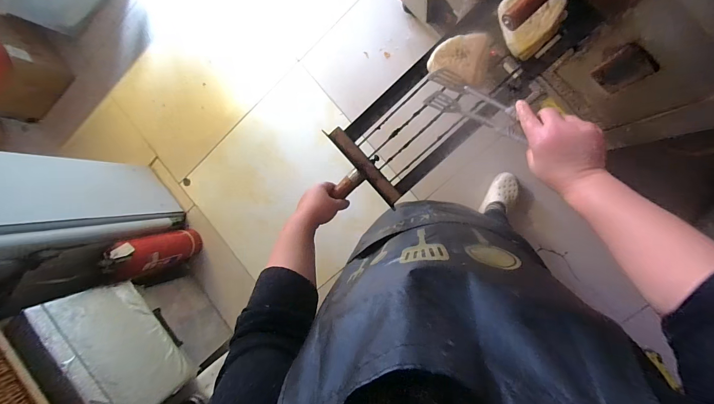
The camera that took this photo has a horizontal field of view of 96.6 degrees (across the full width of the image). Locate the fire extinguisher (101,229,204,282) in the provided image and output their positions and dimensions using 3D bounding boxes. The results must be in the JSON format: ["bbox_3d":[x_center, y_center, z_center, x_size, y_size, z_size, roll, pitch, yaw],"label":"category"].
[{"bbox_3d":[-0.805,0.205,1.276,0.137,0.418,0.135,-20,90,12],"label":"fire extinguisher"}]

